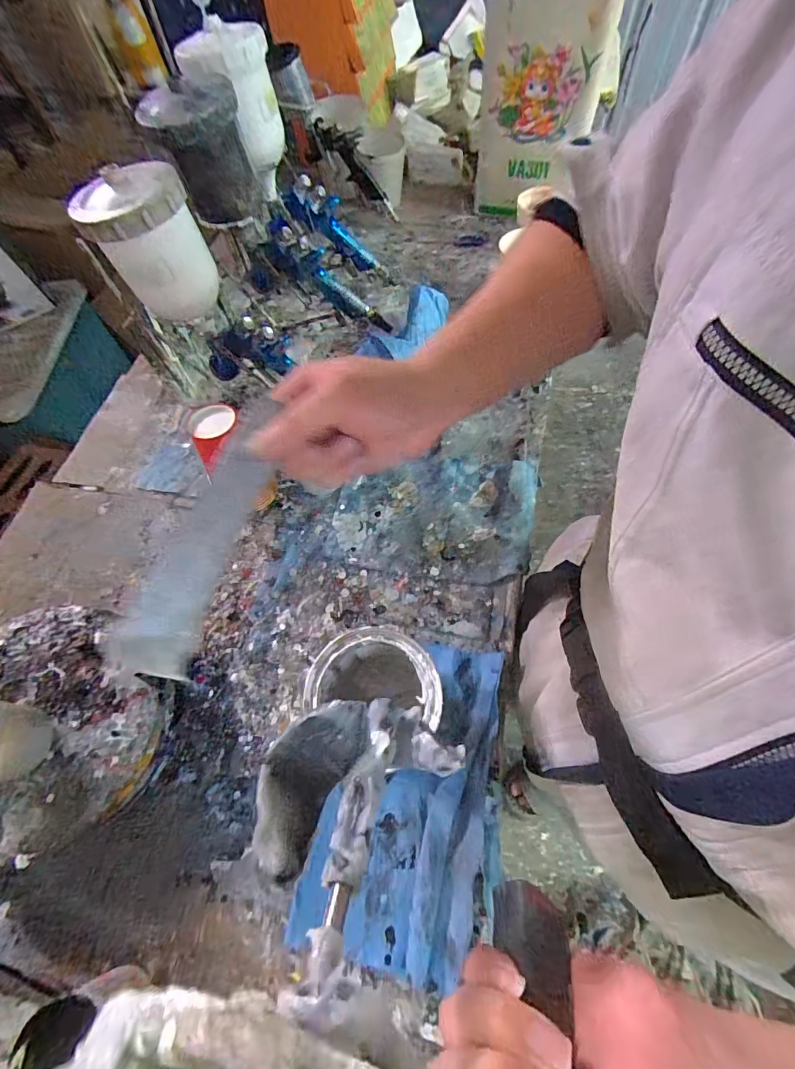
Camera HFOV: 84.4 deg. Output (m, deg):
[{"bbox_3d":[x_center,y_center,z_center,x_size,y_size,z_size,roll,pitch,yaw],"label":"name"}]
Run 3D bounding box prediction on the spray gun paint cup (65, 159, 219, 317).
[{"bbox_3d":[-0.247,-0.292,0.444,0.096,0.122,0.089,-2,66,4],"label":"spray gun paint cup"}]

